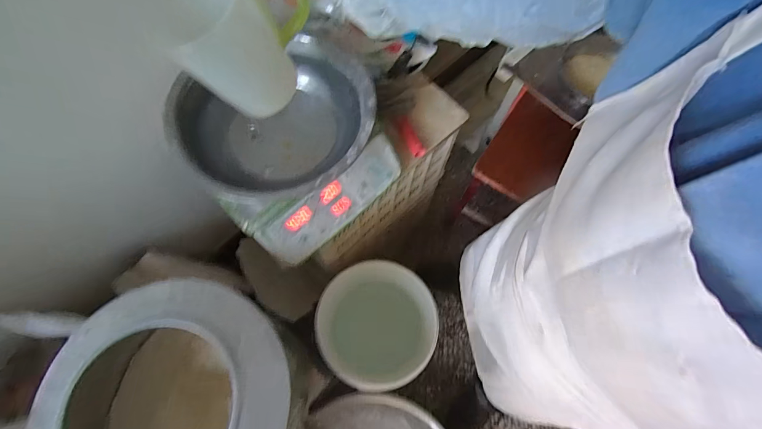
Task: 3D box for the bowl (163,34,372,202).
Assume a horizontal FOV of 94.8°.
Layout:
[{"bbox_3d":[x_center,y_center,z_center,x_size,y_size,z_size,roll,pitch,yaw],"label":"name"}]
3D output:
[{"bbox_3d":[-0.171,-0.158,0.626,0.310,0.093,0.302,0,69,-1],"label":"bowl"}]

